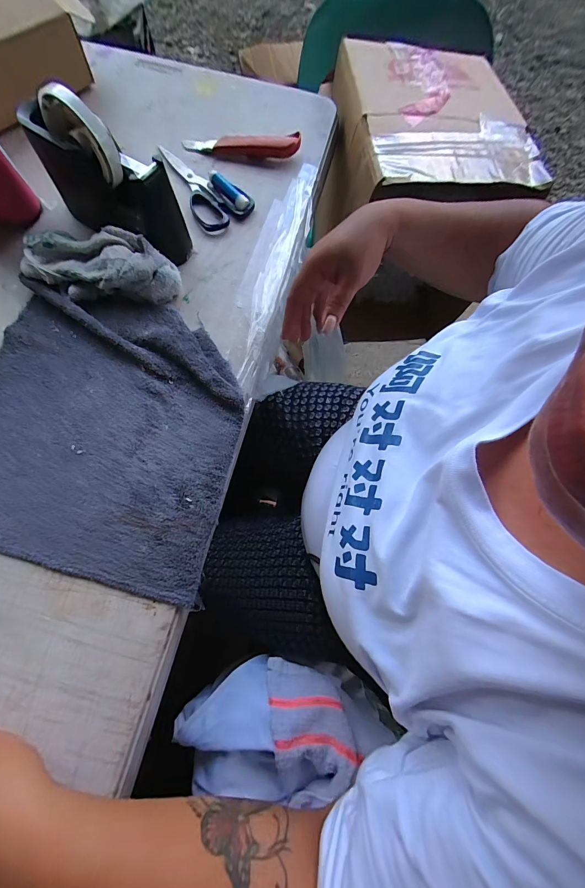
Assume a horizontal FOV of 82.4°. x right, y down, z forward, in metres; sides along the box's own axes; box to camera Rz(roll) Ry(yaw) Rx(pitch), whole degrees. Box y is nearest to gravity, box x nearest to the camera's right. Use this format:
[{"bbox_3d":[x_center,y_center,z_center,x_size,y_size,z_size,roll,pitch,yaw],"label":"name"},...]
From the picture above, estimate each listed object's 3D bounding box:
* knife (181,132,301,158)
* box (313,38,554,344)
[{"bbox_3d":[-0.075,-0.431,0.480,0.169,0.022,0.033,3,72,-1],"label":"knife"},{"bbox_3d":[0.211,-0.458,0.636,0.274,0.310,0.348,0,73,-3],"label":"box"}]

